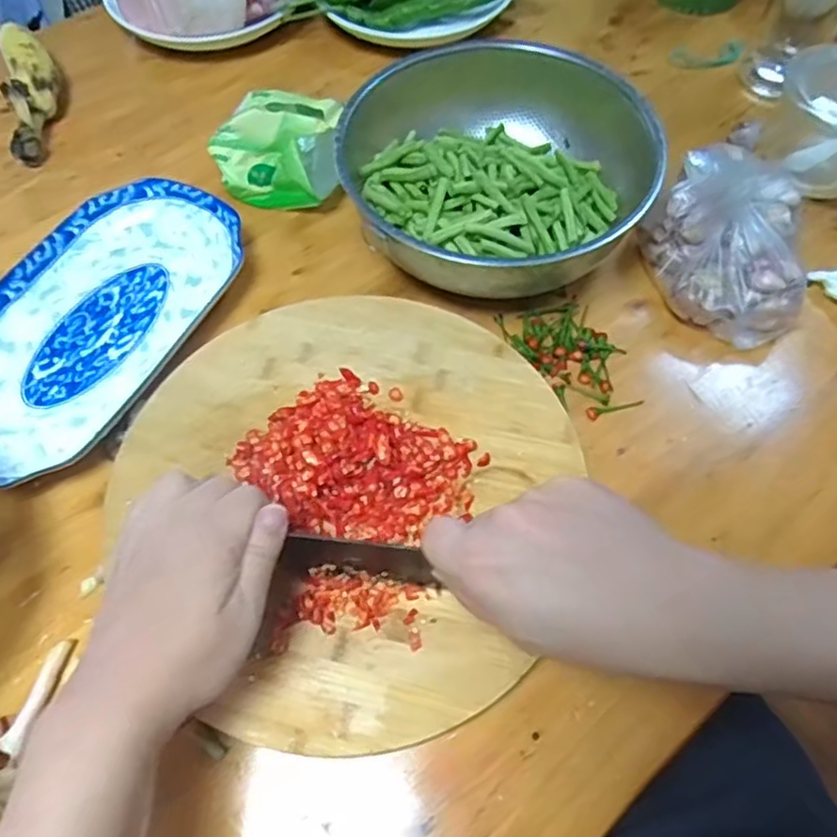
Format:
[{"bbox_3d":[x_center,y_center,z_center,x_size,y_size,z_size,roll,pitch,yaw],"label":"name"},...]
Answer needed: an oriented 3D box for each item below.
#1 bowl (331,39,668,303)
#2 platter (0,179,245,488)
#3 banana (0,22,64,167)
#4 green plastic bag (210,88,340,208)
[{"bbox_3d":[0.052,-0.226,0.566,0.237,0.093,0.279,-13,62,-7],"label":"bowl"},{"bbox_3d":[-0.260,-0.079,0.525,0.147,0.030,0.270,25,64,14],"label":"platter"},{"bbox_3d":[-0.370,-0.317,0.647,0.047,0.052,0.162,-15,62,-7],"label":"banana"},{"bbox_3d":[-0.119,-0.239,0.592,0.113,0.066,0.088,12,62,7],"label":"green plastic bag"}]

